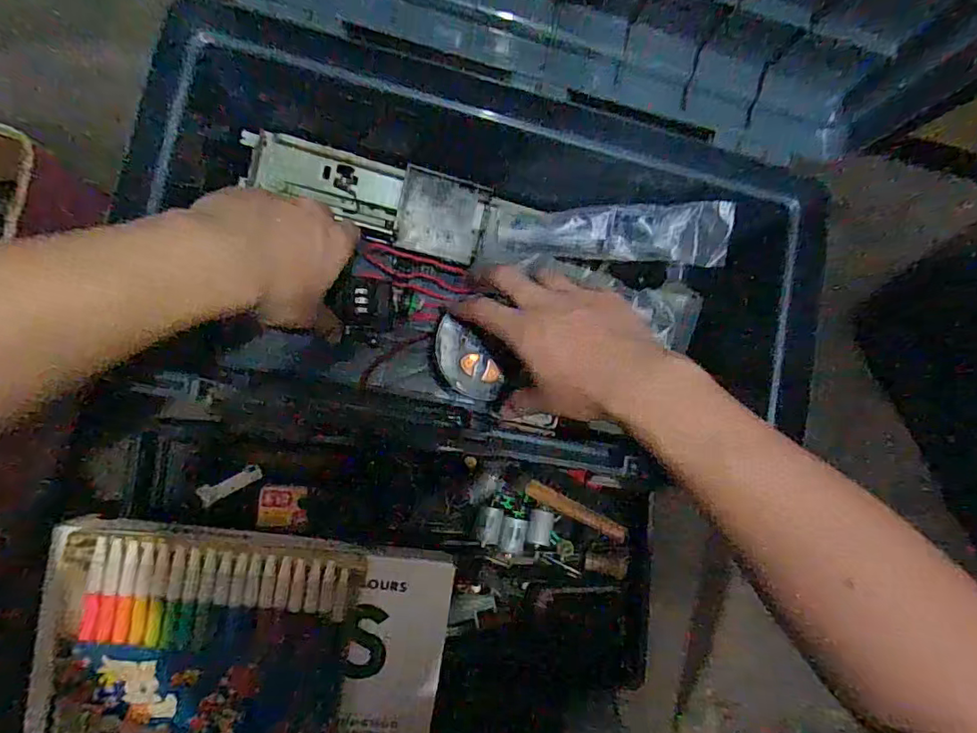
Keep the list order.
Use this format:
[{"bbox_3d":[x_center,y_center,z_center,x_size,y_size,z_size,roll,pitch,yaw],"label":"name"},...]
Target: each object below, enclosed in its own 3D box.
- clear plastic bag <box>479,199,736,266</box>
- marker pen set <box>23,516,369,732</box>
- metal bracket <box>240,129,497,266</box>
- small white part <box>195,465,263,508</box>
[{"bbox_3d":[0.095,-0.113,0.445,0.198,0.018,0.046,3,90,10],"label":"clear plastic bag"},{"bbox_3d":[-0.204,0.192,0.377,0.207,0.011,0.141,8,90,-10],"label":"marker pen set"},{"bbox_3d":[-0.097,-0.141,0.450,0.198,0.022,0.066,13,86,-8],"label":"metal bracket"},{"bbox_3d":[-0.218,0.099,0.448,0.048,0.009,0.017,-28,92,-9],"label":"small white part"}]

